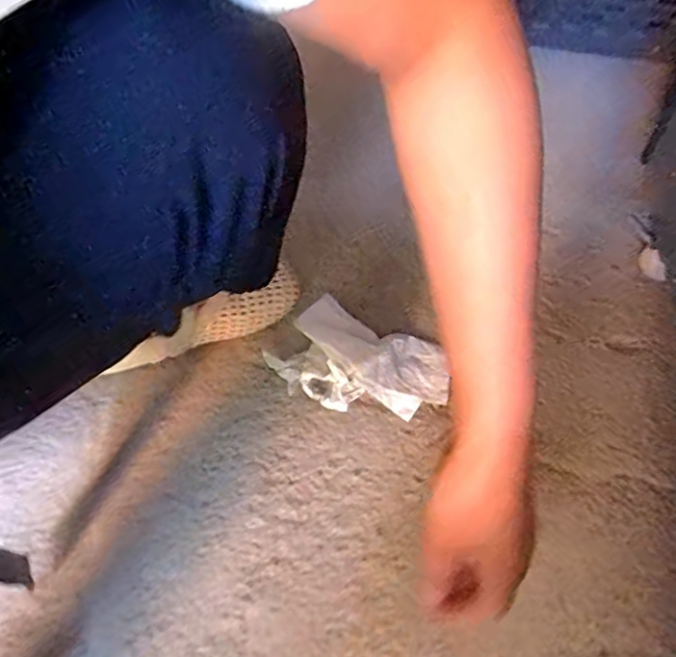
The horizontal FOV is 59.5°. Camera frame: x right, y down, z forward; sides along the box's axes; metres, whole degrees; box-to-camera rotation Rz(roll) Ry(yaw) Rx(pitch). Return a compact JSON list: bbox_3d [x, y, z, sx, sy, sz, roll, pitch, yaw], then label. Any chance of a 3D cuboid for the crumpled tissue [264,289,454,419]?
[{"bbox_3d":[0.025,0.025,0.602,0.182,0.071,0.102,12,53,9],"label":"crumpled tissue"}]

